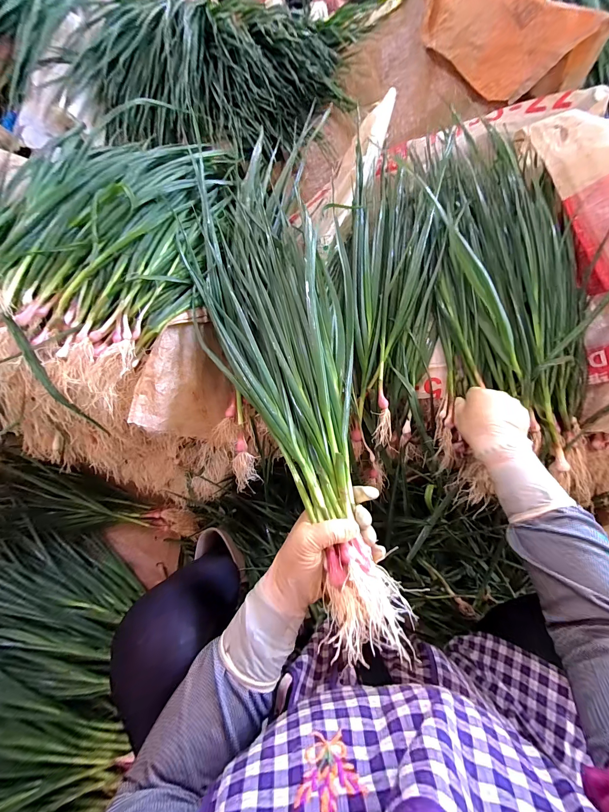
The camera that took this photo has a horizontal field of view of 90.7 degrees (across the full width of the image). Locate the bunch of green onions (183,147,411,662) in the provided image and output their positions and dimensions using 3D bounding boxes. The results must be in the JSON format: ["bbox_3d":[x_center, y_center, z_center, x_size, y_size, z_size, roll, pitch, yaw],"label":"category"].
[{"bbox_3d":[-0.028,-0.096,0.407,0.190,0.075,0.692,-13,65,-5],"label":"bunch of green onions"}]

